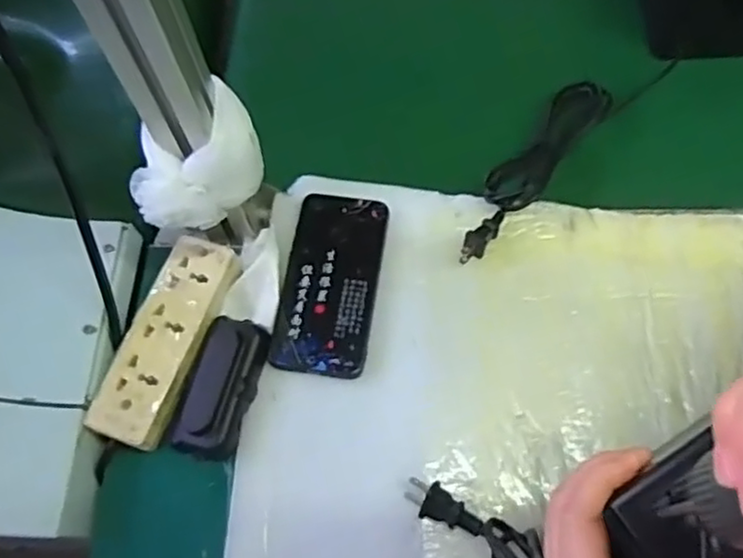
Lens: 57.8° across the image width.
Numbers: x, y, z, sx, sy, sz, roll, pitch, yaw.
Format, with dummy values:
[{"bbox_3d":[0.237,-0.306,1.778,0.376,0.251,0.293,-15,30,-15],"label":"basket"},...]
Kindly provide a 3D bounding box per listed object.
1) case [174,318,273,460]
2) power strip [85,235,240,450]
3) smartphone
[{"bbox_3d":[-0.113,0.079,0.506,0.048,0.024,0.102,13,66,9],"label":"case"},{"bbox_3d":[-0.160,0.046,0.527,0.058,0.021,0.166,17,67,11],"label":"power strip"},{"bbox_3d":[-0.034,0.002,0.546,0.077,0.015,0.154,7,65,7],"label":"smartphone"}]

